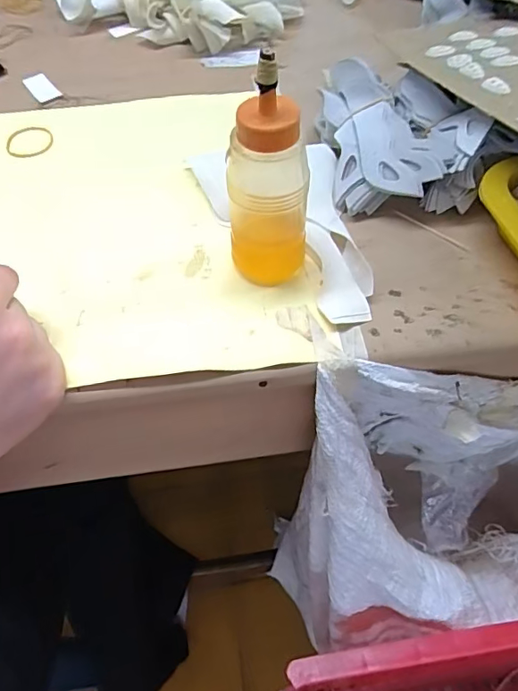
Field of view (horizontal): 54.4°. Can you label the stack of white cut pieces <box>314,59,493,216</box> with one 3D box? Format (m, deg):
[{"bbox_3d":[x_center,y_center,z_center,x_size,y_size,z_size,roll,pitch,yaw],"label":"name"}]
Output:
[{"bbox_3d":[0.105,-0.166,0.396,0.104,0.059,0.129,-3,55,-2],"label":"stack of white cut pieces"}]

